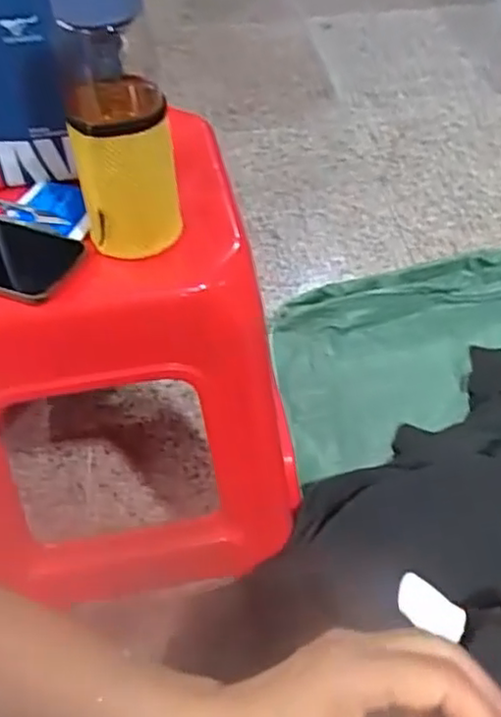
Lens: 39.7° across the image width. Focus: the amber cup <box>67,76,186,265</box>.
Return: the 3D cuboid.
[{"bbox_3d":[-0.101,-0.154,0.558,0.074,0.122,0.094,-12,49,-9],"label":"amber cup"}]

